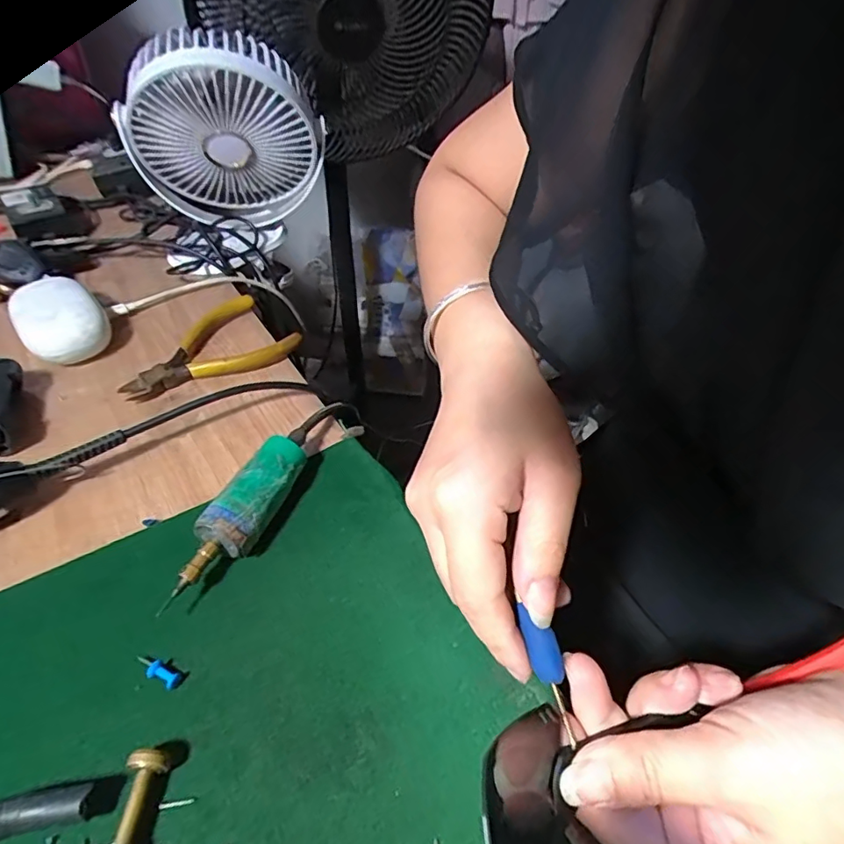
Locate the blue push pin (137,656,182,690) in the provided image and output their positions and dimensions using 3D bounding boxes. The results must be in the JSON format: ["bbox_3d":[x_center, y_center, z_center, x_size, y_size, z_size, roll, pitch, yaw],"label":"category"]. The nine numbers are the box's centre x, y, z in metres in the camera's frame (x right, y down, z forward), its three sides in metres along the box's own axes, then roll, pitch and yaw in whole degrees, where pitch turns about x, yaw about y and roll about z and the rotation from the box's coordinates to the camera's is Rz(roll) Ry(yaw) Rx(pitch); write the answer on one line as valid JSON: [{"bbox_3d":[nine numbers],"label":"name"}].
[{"bbox_3d":[-0.114,0.106,0.232,0.023,0.006,0.008,19,48,18],"label":"blue push pin"}]

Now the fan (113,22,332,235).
[{"bbox_3d":[-0.174,-0.249,0.493,0.164,0.172,0.101,-22,49,-21],"label":"fan"}]

